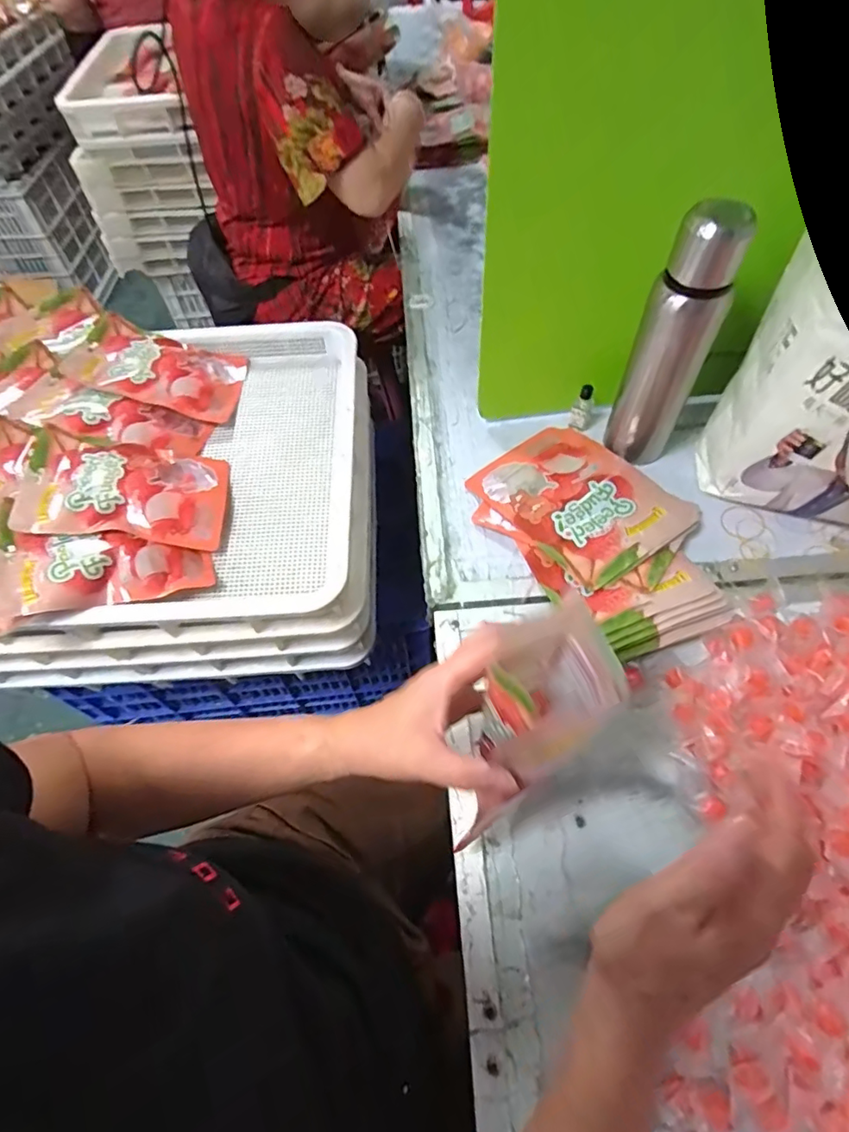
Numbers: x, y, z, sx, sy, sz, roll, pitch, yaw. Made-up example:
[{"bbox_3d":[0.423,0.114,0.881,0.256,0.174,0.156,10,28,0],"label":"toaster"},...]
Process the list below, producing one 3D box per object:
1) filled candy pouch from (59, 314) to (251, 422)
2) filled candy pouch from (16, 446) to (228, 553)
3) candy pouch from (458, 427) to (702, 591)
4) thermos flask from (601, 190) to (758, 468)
[{"bbox_3d":[-0.382,-0.285,0.798,0.221,0.018,0.137,14,58,-13],"label":"filled candy pouch"},{"bbox_3d":[-0.364,-0.095,0.679,0.223,0.025,0.150,5,56,-19],"label":"filled candy pouch"},{"bbox_3d":[0.184,-0.083,0.658,0.172,0.035,0.225,-33,63,-16],"label":"candy pouch"},{"bbox_3d":[0.266,-0.234,0.583,0.062,0.262,0.061,-15,59,-6],"label":"thermos flask"}]

